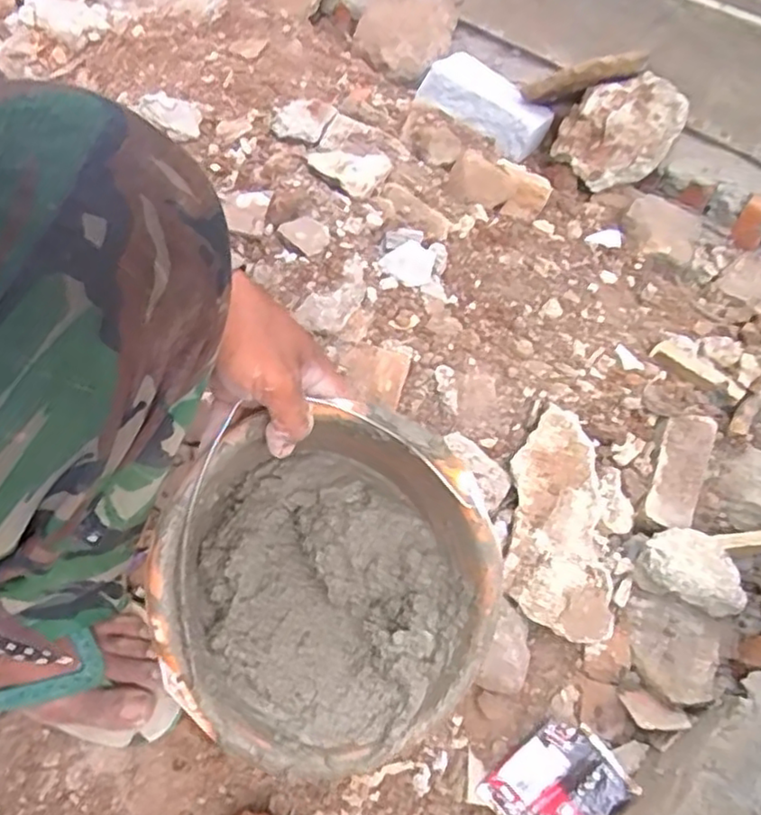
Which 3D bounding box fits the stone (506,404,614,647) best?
[{"bbox_3d":[0.174,0.111,0.666,0.093,0.039,0.245,6,58,2],"label":"stone"}]

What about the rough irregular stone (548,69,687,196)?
[{"bbox_3d":[0.360,-0.423,1.011,0.160,0.087,0.170,1,58,-1],"label":"rough irregular stone"}]

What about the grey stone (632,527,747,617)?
[{"bbox_3d":[0.302,0.156,0.651,0.104,0.060,0.072,16,59,8],"label":"grey stone"}]

